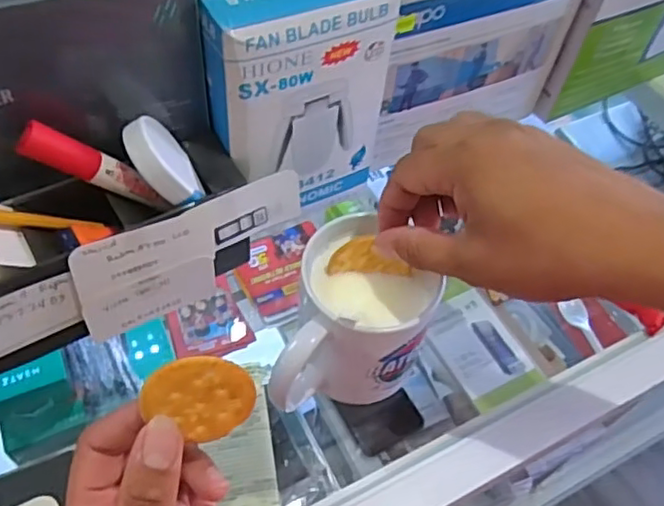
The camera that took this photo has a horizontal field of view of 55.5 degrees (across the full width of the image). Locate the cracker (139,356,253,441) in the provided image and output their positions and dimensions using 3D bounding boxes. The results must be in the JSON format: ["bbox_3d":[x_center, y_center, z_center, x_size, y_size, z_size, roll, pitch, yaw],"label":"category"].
[{"bbox_3d":[-0.057,0.063,0.278,0.039,0.047,0.004,-42,28,8],"label":"cracker"}]

